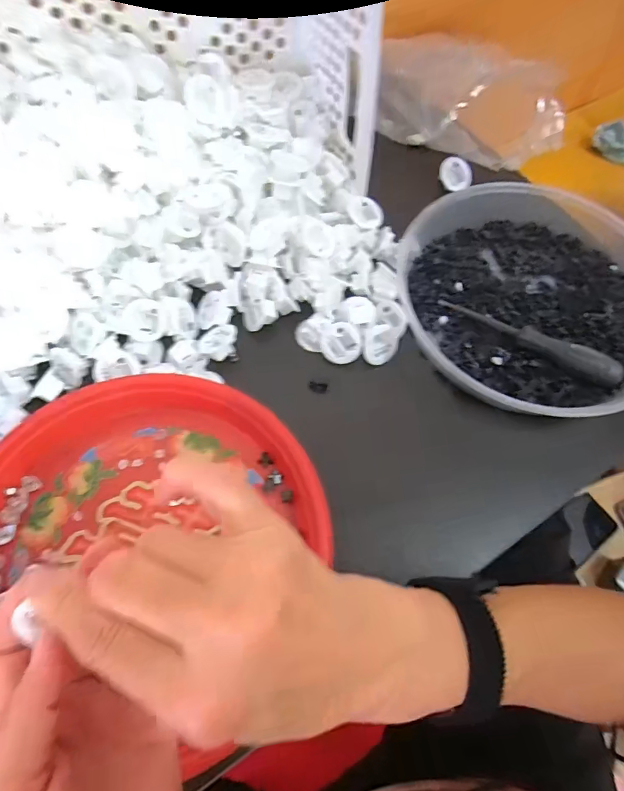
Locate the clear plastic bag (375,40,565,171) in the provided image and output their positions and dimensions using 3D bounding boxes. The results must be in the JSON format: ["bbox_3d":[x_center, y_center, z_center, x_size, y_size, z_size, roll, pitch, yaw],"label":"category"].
[{"bbox_3d":[0.157,-0.304,0.472,0.198,0.053,0.104,32,68,11],"label":"clear plastic bag"}]

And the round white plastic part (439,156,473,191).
[{"bbox_3d":[0.146,-0.225,0.462,0.033,0.004,0.035,-4,104,-16],"label":"round white plastic part"}]

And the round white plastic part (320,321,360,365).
[{"bbox_3d":[0.025,-0.043,0.376,0.032,0.011,0.032,0,91,12],"label":"round white plastic part"}]

